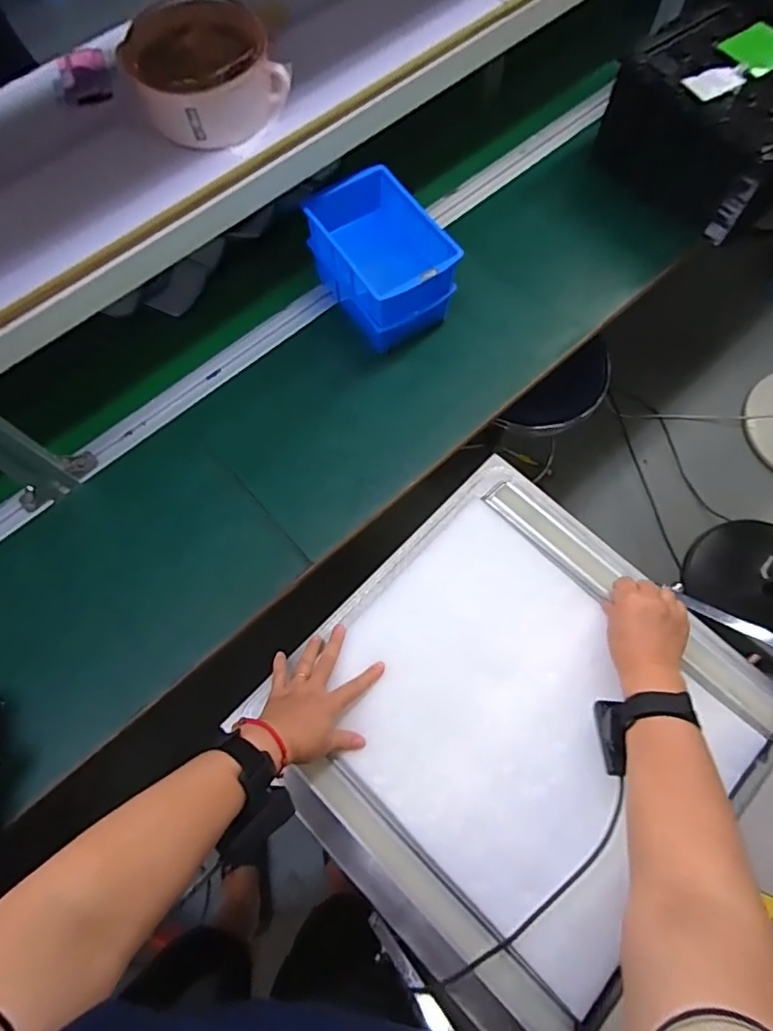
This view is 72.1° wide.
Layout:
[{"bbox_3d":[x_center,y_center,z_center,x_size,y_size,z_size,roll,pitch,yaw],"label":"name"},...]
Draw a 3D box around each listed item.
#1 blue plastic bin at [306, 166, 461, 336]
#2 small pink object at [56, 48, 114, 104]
[{"bbox_3d":[-0.007,-0.358,0.715,0.137,0.071,0.195,-32,73,-12],"label":"blue plastic bin"},{"bbox_3d":[-0.361,-0.520,0.629,0.062,0.016,0.087,-21,71,-8],"label":"small pink object"}]

